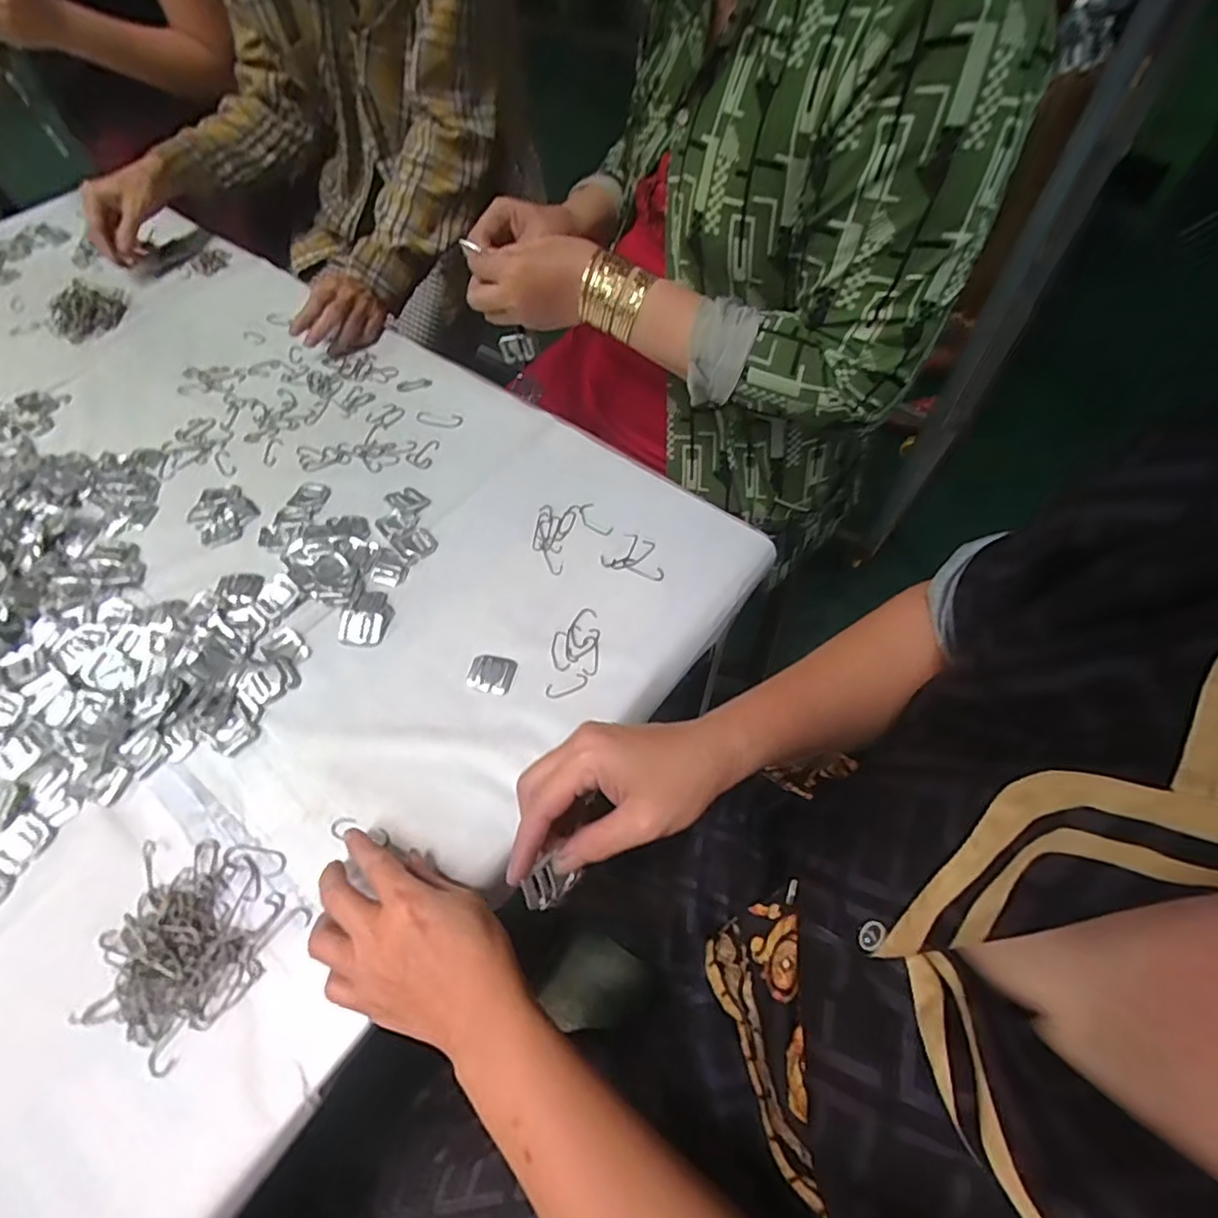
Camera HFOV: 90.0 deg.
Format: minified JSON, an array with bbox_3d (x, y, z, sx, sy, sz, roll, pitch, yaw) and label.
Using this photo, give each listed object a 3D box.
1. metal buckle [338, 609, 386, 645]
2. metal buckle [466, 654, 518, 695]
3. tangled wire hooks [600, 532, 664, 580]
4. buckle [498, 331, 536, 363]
[{"bbox_3d":[-0.208,0.015,0.511,0.036,0.008,0.030,2,58,5],"label":"metal buckle"},{"bbox_3d":[-0.094,0.051,0.487,0.036,0.004,0.032,11,60,11],"label":"metal buckle"},{"bbox_3d":[0.025,-0.049,0.548,0.057,0.004,0.041,14,60,12],"label":"tangled wire hooks"},{"bbox_3d":[-0.097,-0.278,0.648,0.039,0.038,0.007,5,59,7],"label":"buckle"}]

